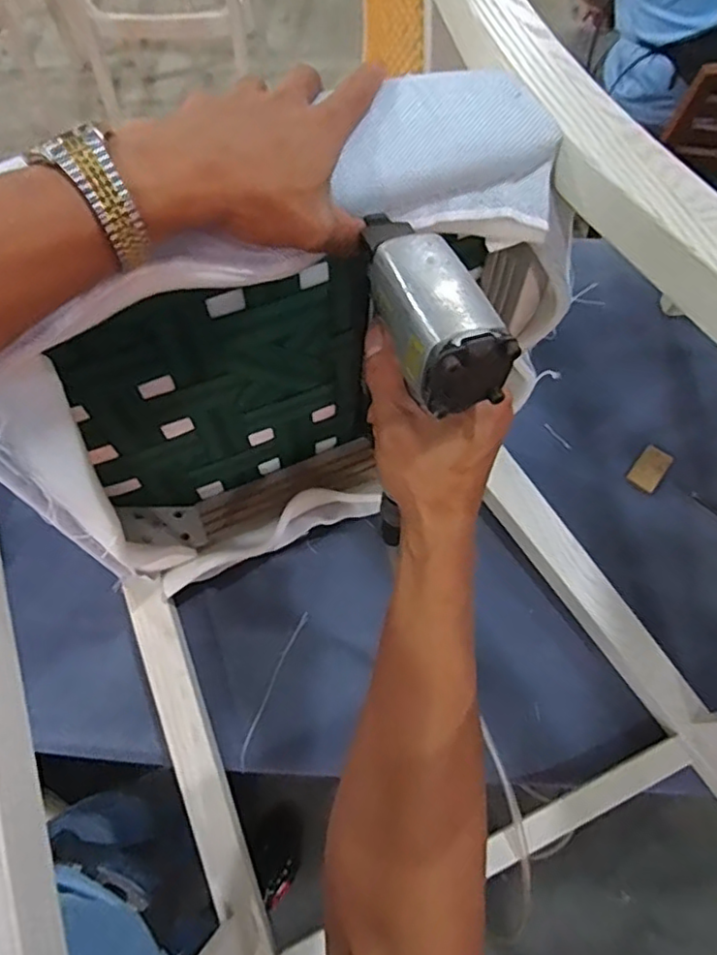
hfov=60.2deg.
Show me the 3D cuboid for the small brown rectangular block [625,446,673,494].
[{"bbox_3d":[0.363,-0.012,0.768,0.036,0.004,0.059,36,68,18],"label":"small brown rectangular block"}]

